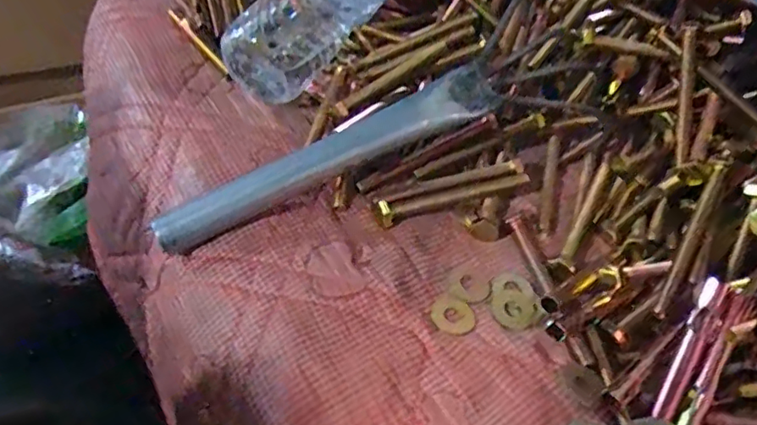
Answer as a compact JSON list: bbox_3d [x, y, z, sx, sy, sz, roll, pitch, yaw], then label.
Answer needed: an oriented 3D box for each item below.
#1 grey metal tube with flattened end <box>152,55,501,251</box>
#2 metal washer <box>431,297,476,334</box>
[{"bbox_3d":[-0.028,-0.034,0.351,0.218,0.026,0.021,-27,54,-10],"label":"grey metal tube with flattened end"},{"bbox_3d":[0.042,0.056,0.321,0.024,0.004,0.023,4,46,-4],"label":"metal washer"}]

